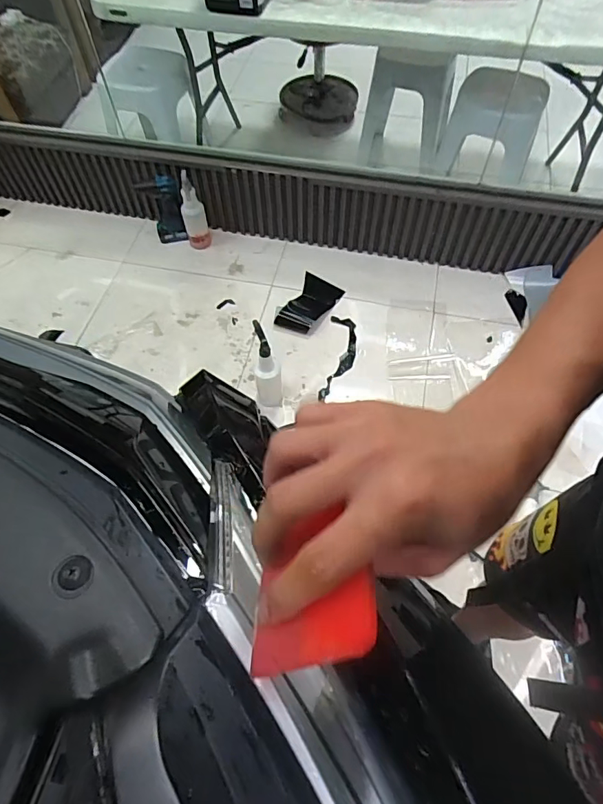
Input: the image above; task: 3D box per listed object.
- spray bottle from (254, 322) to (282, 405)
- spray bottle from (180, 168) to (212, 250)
[{"bbox_3d":[-0.105,-0.100,1.419,0.084,0.287,0.113,-5,60,-2],"label":"spray bottle"},{"bbox_3d":[-0.400,-0.703,1.764,0.090,0.294,0.089,-15,61,-8],"label":"spray bottle"}]

